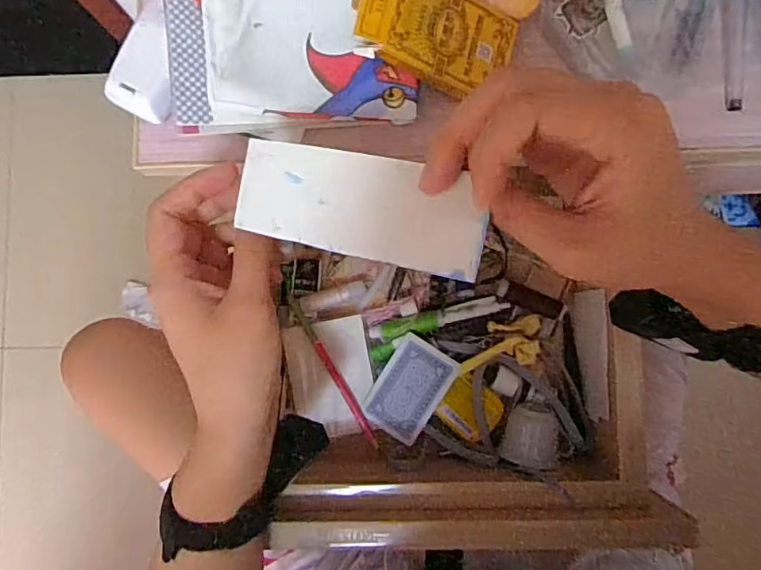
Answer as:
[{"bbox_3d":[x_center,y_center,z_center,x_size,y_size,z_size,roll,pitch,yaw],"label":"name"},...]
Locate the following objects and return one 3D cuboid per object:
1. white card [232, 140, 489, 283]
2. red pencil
[{"bbox_3d":[-0.014,-0.039,0.255,0.131,0.006,0.047,14,101,22],"label":"white card"},{"bbox_3d":[-0.042,0.076,0.473,0.008,0.013,0.153,-30,86,-1],"label":"red pencil"}]

